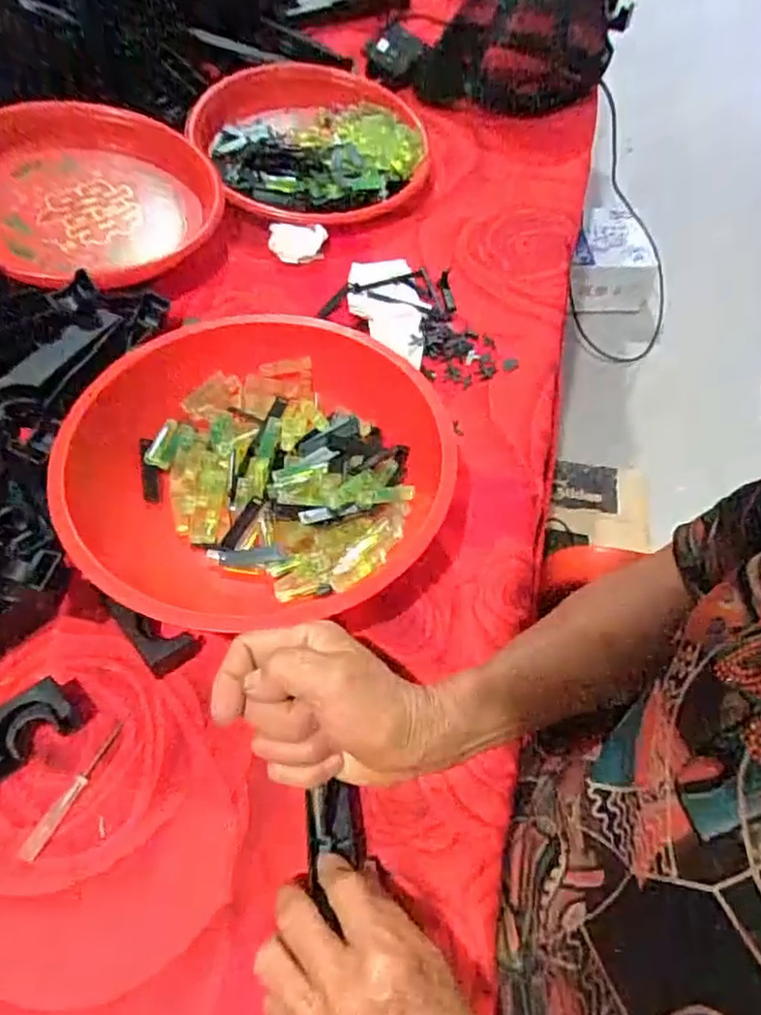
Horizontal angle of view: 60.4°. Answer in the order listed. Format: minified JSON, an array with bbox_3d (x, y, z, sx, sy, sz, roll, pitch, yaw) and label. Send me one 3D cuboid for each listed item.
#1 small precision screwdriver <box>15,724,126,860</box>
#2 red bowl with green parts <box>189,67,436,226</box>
[{"bbox_3d":[-0.169,0.155,0.361,0.010,0.004,0.078,22,59,13],"label":"small precision screwdriver"},{"bbox_3d":[-0.072,-0.389,0.693,0.236,0.055,0.243,0,57,-1],"label":"red bowl with green parts"}]

